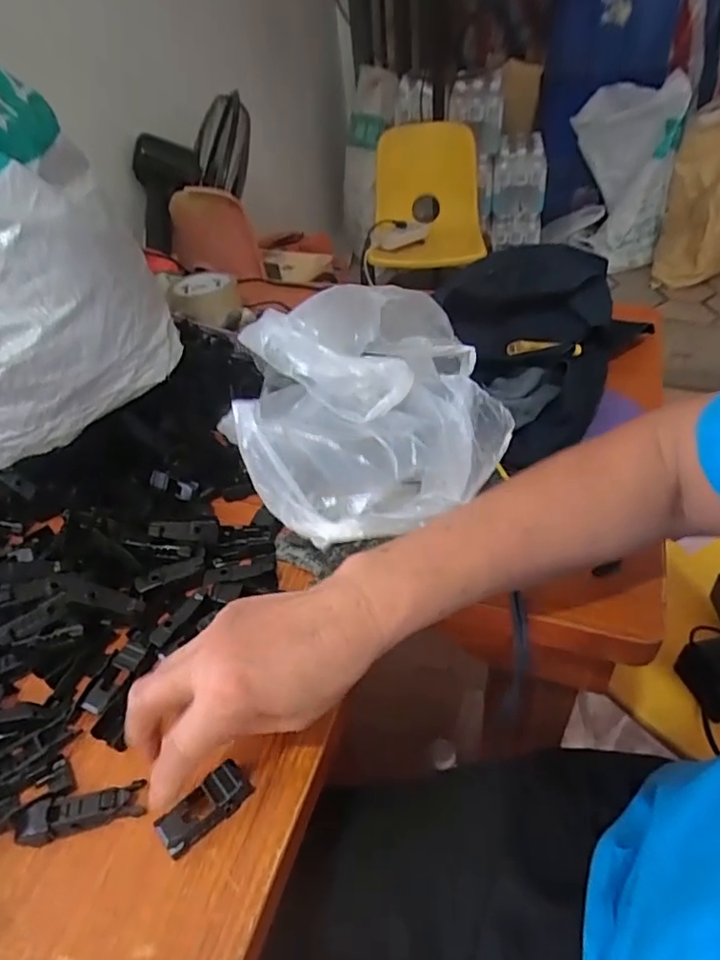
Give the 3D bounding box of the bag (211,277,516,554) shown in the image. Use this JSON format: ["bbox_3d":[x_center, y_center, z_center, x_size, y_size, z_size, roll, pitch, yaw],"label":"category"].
[{"bbox_3d":[0.004,-0.060,0.394,0.162,0.081,0.198,-7,43,-2],"label":"bag"}]

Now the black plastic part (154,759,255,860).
[{"bbox_3d":[-0.089,0.189,0.340,0.021,0.017,0.054,32,55,33],"label":"black plastic part"}]

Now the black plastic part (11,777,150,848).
[{"bbox_3d":[-0.164,0.193,0.344,0.071,0.014,0.023,-11,44,-6],"label":"black plastic part"}]

